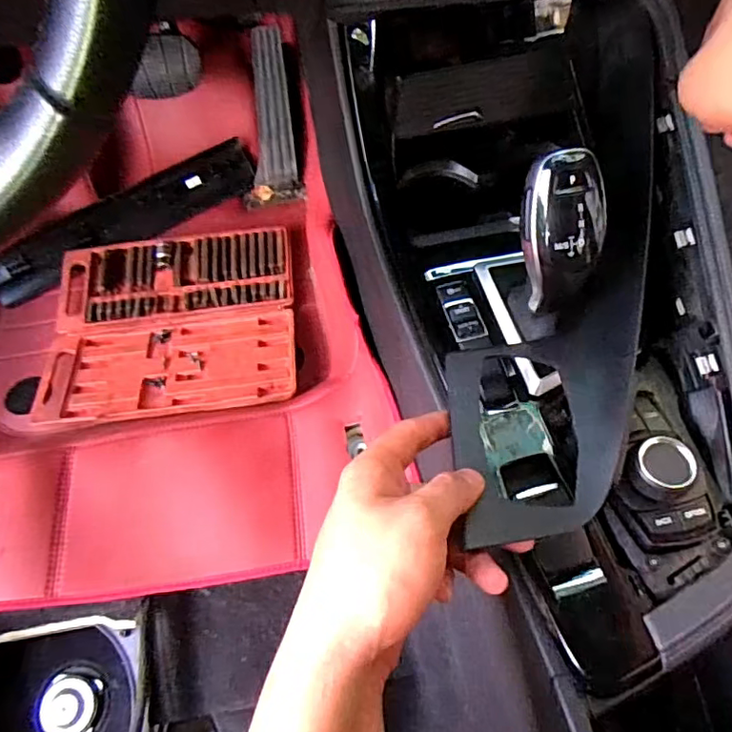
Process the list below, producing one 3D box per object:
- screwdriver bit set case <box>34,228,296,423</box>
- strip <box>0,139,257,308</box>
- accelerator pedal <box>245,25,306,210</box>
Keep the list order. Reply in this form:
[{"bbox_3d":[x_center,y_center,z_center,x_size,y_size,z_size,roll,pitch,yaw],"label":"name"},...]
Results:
[{"bbox_3d":[-0.256,-0.062,0.732,0.314,0.036,0.279,-6,65,-1],"label":"screwdriver bit set case"},{"bbox_3d":[-0.351,-0.218,0.822,0.406,0.021,0.078,-32,105,-15],"label":"strip"},{"bbox_3d":[-0.141,-0.363,0.825,0.088,0.240,0.044,3,27,3],"label":"accelerator pedal"}]

